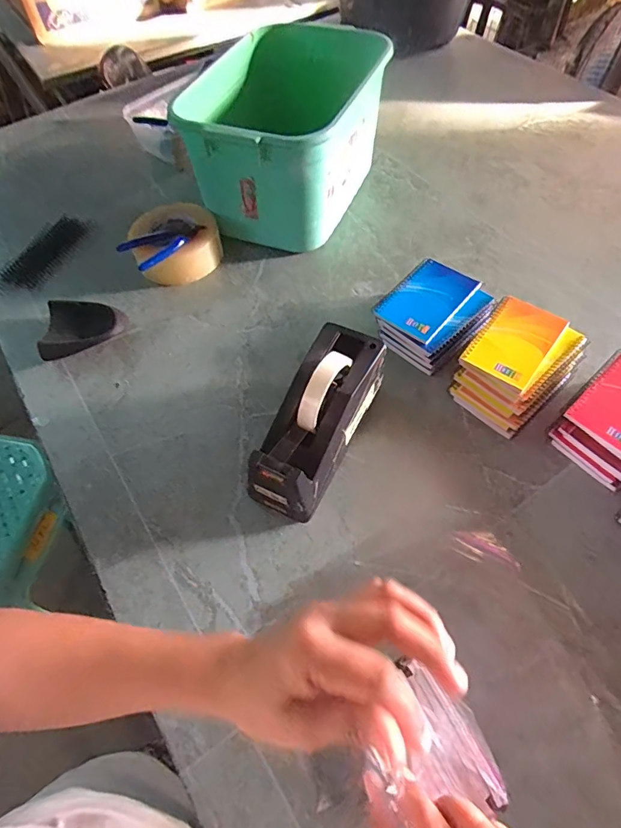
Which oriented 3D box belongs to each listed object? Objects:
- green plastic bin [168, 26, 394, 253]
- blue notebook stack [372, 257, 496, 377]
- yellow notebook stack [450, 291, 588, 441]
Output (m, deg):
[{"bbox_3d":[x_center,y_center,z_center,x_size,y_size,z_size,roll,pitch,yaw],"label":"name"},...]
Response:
[{"bbox_3d":[-0.036,-0.457,0.763,0.259,0.178,0.373,15,61,12],"label":"green plastic bin"},{"bbox_3d":[0.163,-0.130,0.621,0.124,0.054,0.142,36,67,22],"label":"blue notebook stack"},{"bbox_3d":[0.250,-0.061,0.572,0.114,0.054,0.155,37,64,22],"label":"yellow notebook stack"}]

